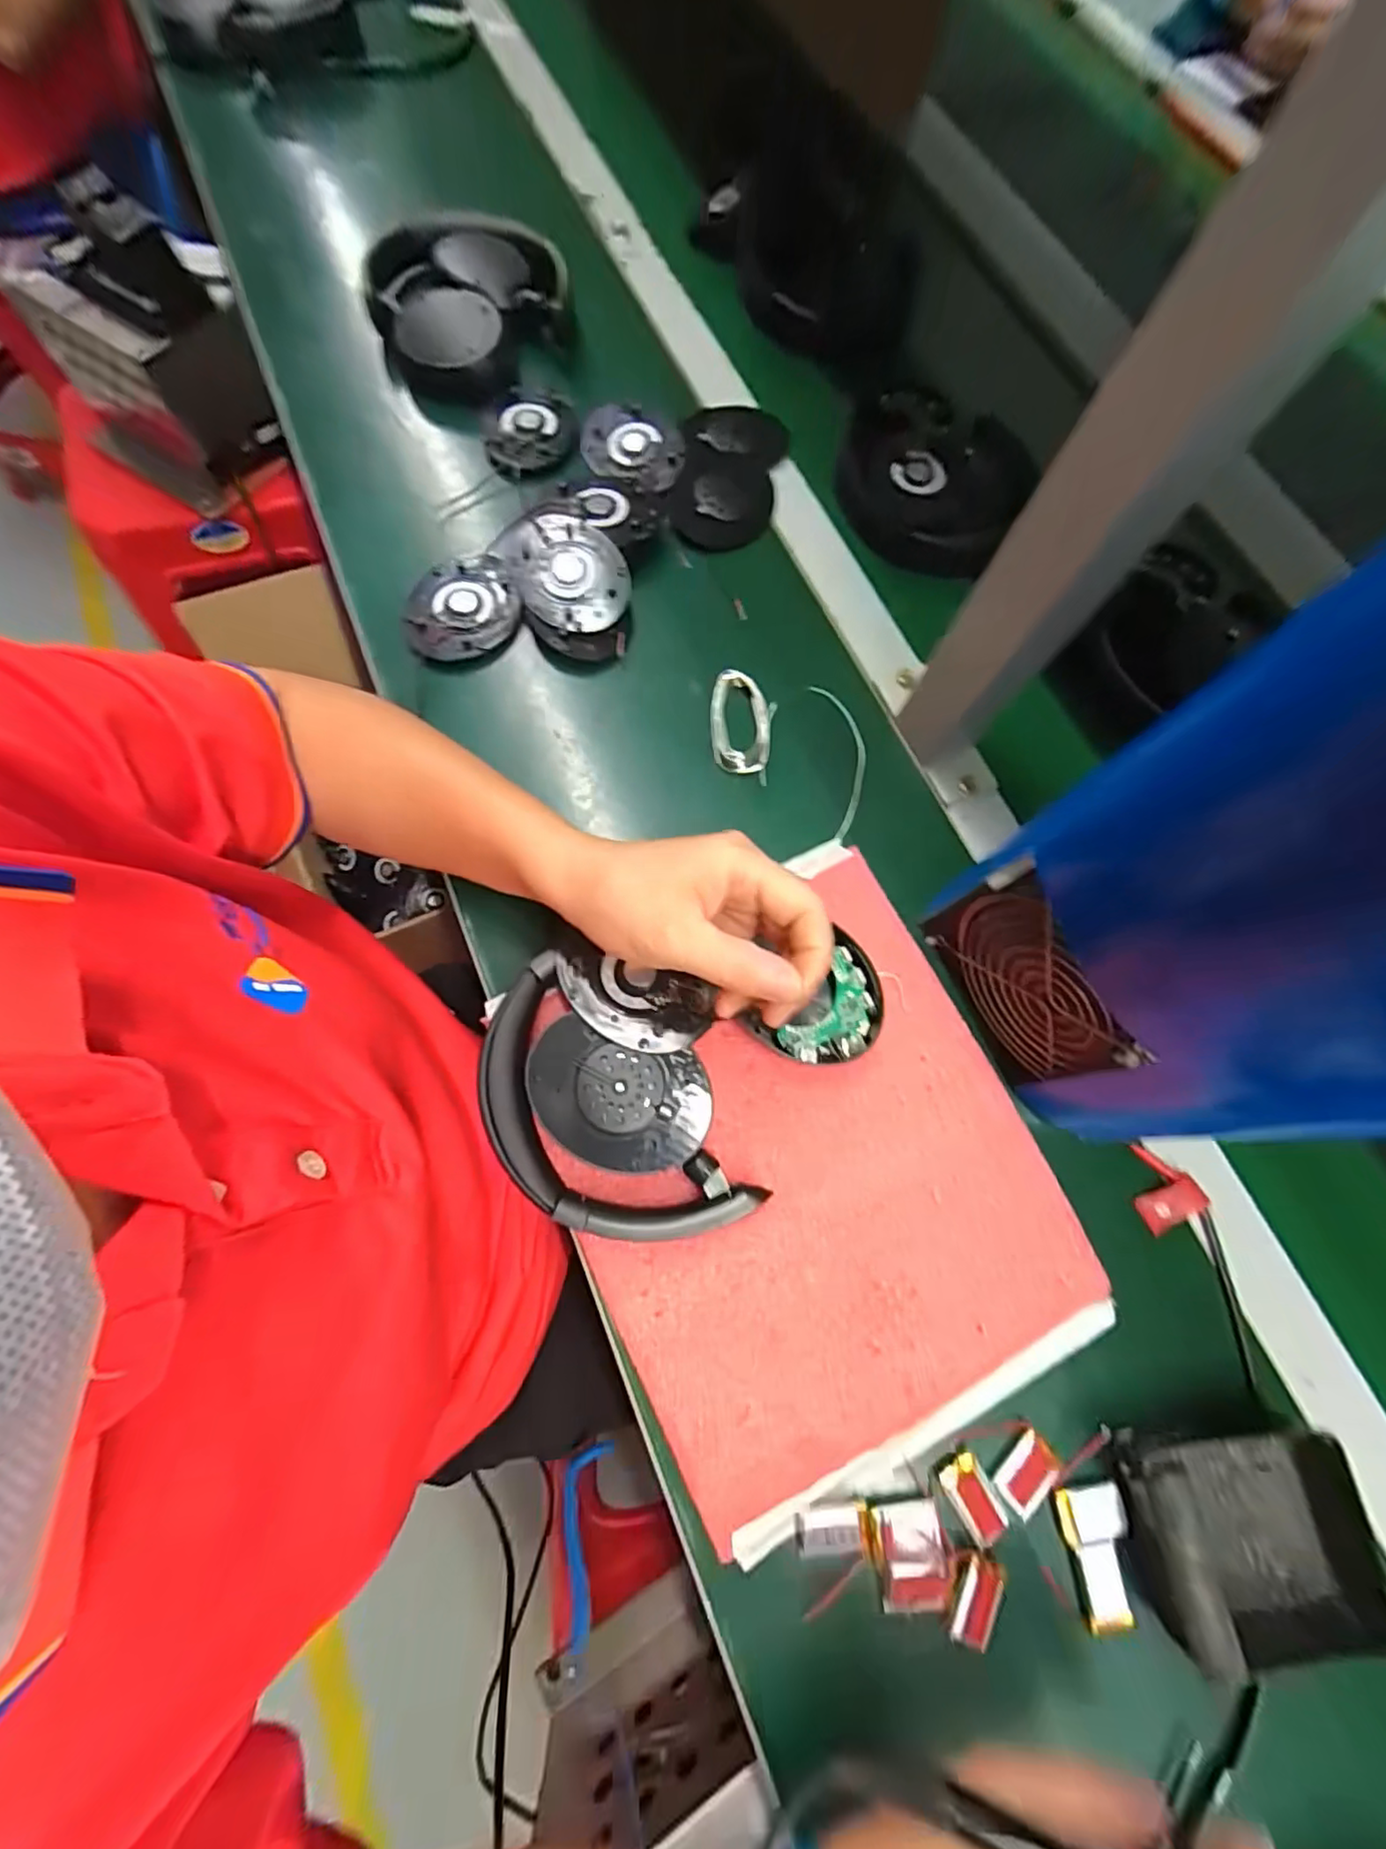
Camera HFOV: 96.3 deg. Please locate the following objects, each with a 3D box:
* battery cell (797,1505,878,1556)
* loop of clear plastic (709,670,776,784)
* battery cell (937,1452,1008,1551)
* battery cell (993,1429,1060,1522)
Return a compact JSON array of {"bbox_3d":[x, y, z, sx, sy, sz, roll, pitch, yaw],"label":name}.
[{"bbox_3d":[0.065,0.269,0.277,0.034,0.007,0.018,-5,72,-7],"label":"battery cell"},{"bbox_3d":[0.030,-0.125,0.393,0.040,0.018,0.071,10,71,-2],"label":"loop of clear plastic"},{"bbox_3d":[0.129,0.264,0.284,0.019,0.008,0.030,-24,76,-12],"label":"battery cell"},{"bbox_3d":[0.156,0.256,0.289,0.021,0.006,0.032,44,74,9],"label":"battery cell"}]

